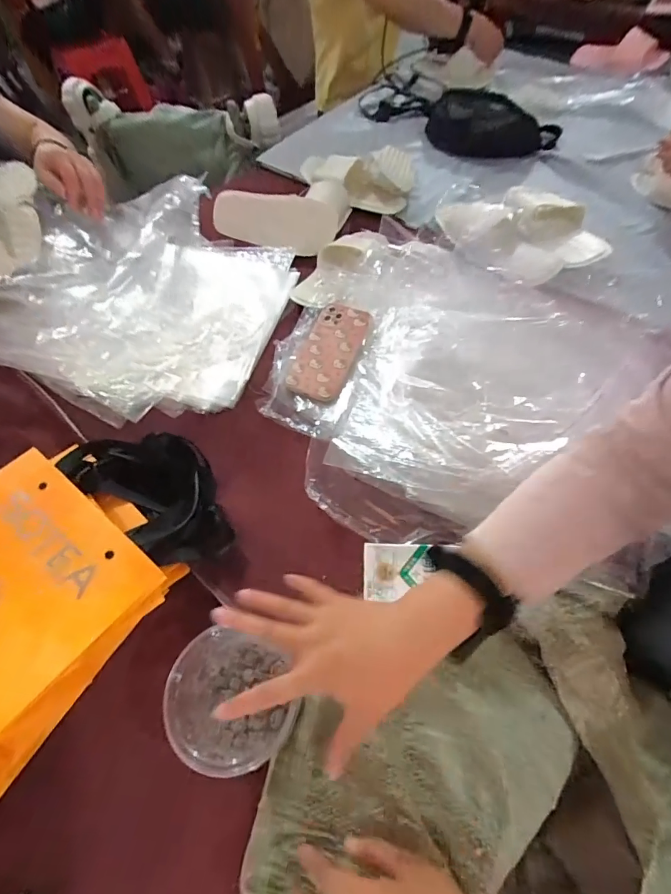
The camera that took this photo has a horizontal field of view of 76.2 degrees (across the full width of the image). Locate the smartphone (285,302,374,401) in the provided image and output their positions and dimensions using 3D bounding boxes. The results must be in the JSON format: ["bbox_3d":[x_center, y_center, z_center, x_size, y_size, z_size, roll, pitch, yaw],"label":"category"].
[{"bbox_3d":[-0.007,-0.145,0.635,0.087,0.008,0.161,21,73,16],"label":"smartphone"}]

